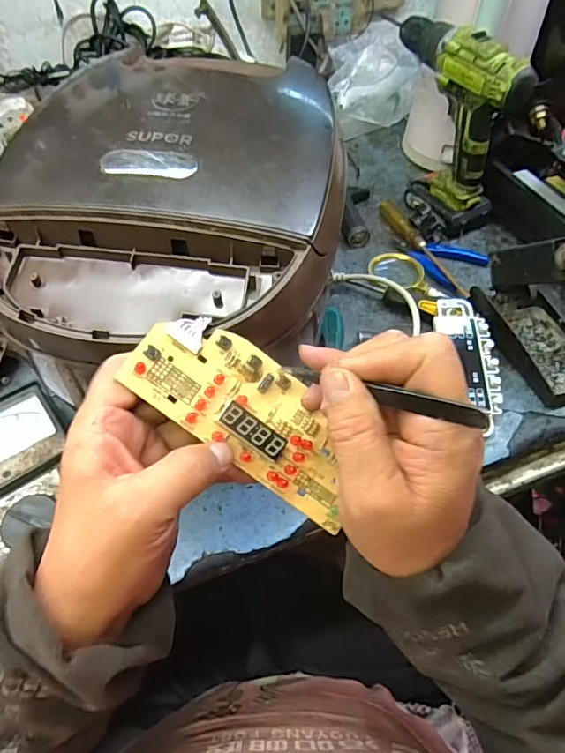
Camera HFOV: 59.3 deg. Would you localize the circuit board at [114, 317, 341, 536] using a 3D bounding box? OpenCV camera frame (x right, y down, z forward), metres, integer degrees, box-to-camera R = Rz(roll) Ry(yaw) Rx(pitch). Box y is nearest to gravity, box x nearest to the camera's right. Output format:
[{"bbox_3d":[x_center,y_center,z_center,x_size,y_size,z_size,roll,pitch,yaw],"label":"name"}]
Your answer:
[{"bbox_3d":[-0.015,0.023,0.287,0.147,0.016,0.060,42,59,-8],"label":"circuit board"}]

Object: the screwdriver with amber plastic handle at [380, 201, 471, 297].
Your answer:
[{"bbox_3d":[0.184,-0.171,0.654,0.022,0.019,0.211,-16,55,-13],"label":"screwdriver with amber plastic handle"}]

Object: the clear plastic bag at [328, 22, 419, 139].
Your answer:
[{"bbox_3d":[0.151,-0.498,0.841,0.146,0.099,0.188,8,54,5],"label":"clear plastic bag"}]

